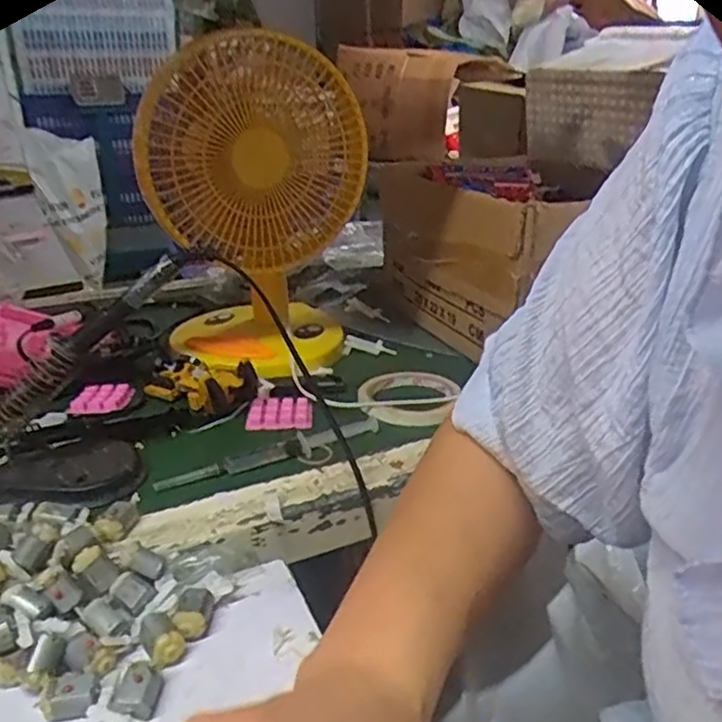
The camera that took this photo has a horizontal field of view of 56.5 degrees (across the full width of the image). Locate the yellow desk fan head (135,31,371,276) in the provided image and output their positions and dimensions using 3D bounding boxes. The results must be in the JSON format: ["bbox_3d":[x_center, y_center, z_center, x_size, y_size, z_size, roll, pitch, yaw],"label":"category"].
[{"bbox_3d":[-0.102,-0.193,0.636,0.218,0.193,0.066,-15,28,-29],"label":"yellow desk fan head"}]

